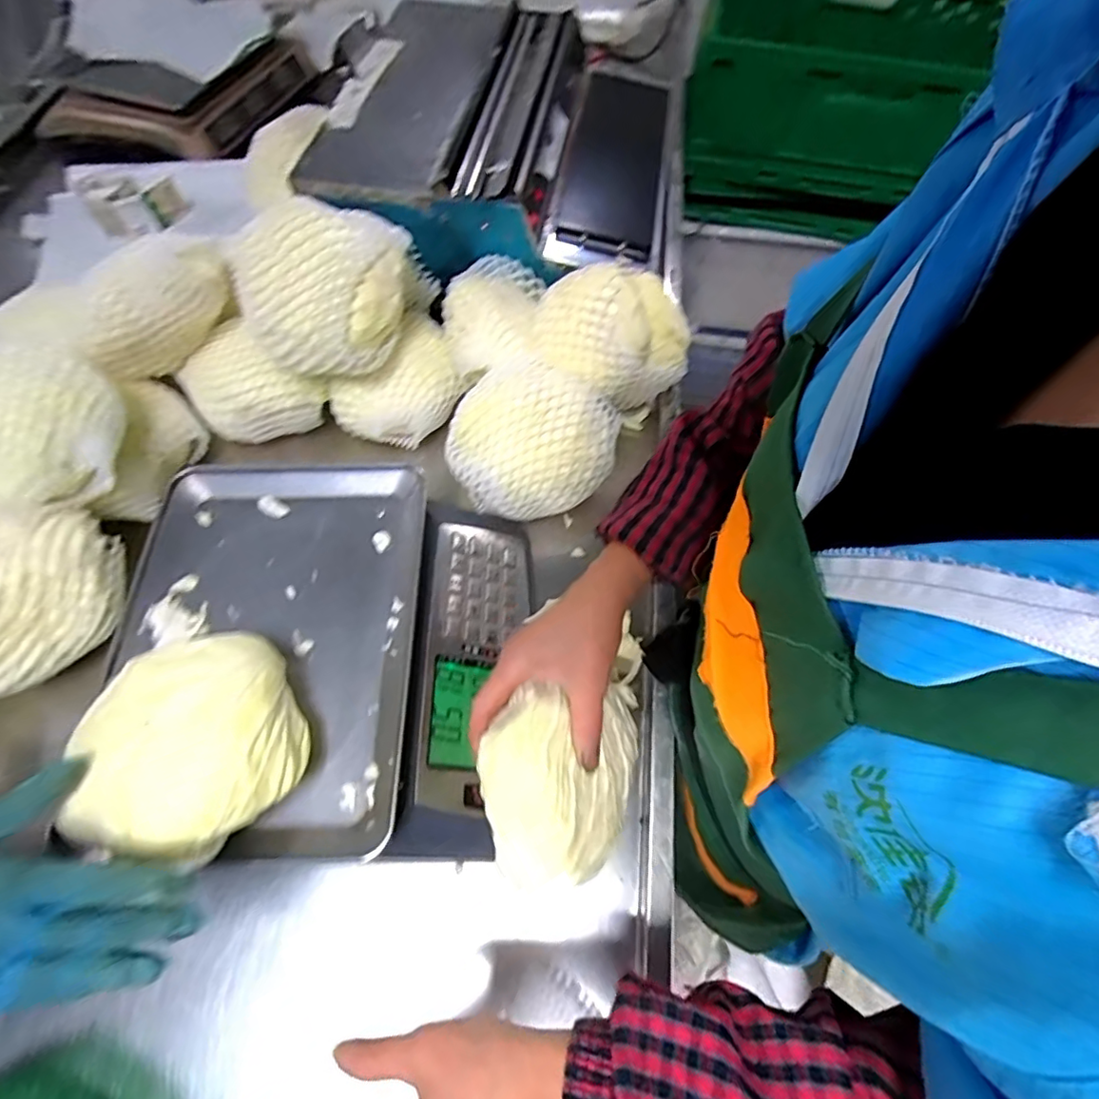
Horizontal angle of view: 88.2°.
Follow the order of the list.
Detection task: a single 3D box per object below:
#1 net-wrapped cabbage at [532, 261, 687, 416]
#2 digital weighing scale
[{"bbox_3d":[0.072,-0.240,0.633,0.164,0.114,0.134,-27,66,-14],"label":"net-wrapped cabbage"},{"bbox_3d":[-0.184,0.086,0.494,0.327,0.099,0.322,1,62,-1],"label":"digital weighing scale"}]

